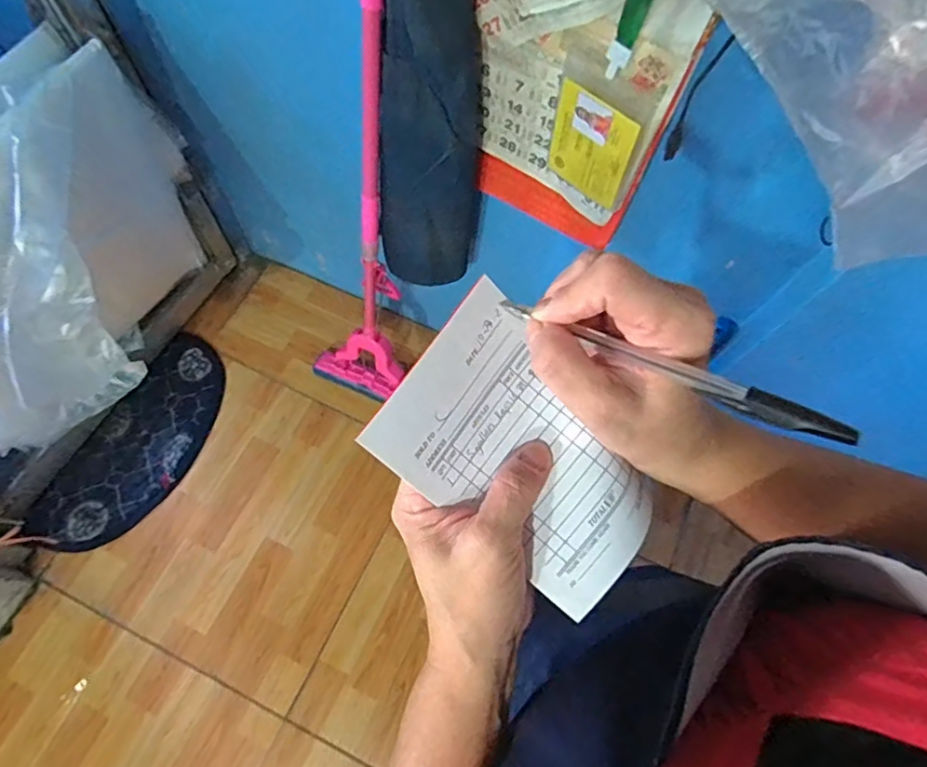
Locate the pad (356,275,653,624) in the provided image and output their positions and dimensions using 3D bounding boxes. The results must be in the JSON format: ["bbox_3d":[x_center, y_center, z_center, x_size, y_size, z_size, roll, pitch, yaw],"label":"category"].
[{"bbox_3d":[0.032,0.034,0.290,0.142,0.021,0.094,41,77,-8],"label":"pad"}]

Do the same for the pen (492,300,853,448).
[{"bbox_3d":[0.077,-0.010,0.244,0.154,0.012,0.012,28,67,33],"label":"pen"}]

